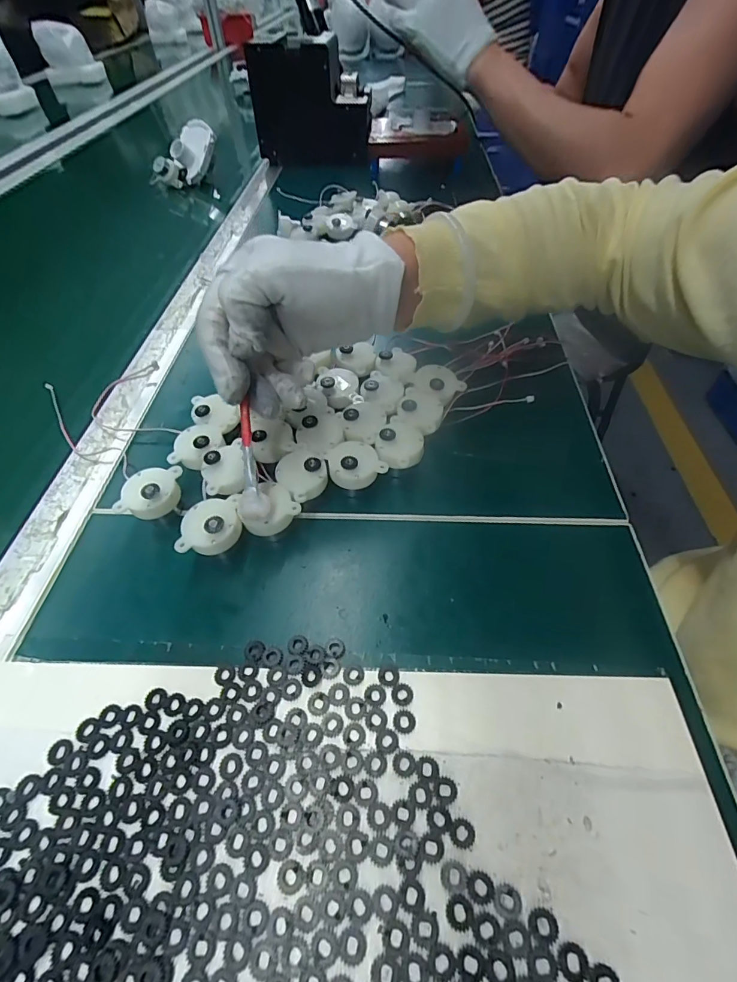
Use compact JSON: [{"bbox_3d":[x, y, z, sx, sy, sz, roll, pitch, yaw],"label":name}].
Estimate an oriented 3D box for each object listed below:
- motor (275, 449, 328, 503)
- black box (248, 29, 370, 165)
[{"bbox_3d":[-0.043,-0.013,0.281,0.031,0.014,0.032,-1,51,2],"label":"motor"},{"bbox_3d":[-0.092,-0.599,0.687,0.178,0.150,0.052,0,55,0],"label":"black box"}]

